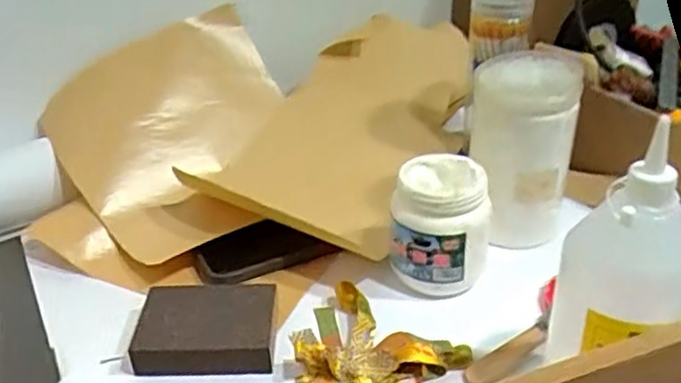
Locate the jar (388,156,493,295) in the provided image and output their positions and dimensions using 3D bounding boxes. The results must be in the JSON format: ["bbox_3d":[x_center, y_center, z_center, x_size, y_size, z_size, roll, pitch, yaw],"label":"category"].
[{"bbox_3d":[0.078,0.026,0.527,0.071,0.089,0.073,-2,31,1],"label":"jar"}]

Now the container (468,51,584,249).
[{"bbox_3d":[0.152,-0.035,0.569,0.082,0.142,0.082,6,32,13],"label":"container"}]

